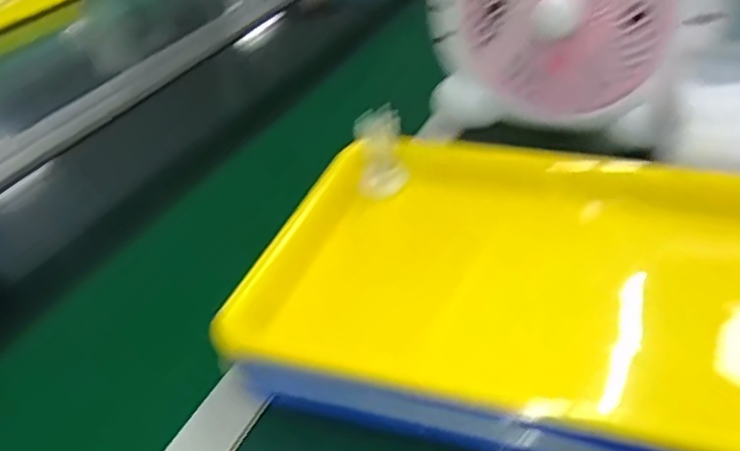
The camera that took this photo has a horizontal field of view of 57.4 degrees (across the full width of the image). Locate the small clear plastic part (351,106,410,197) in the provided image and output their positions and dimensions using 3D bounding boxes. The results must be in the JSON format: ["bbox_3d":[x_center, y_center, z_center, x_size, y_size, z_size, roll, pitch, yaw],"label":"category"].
[{"bbox_3d":[0.009,-0.055,0.537,0.037,0.076,0.021,-8,36,-2],"label":"small clear plastic part"}]

